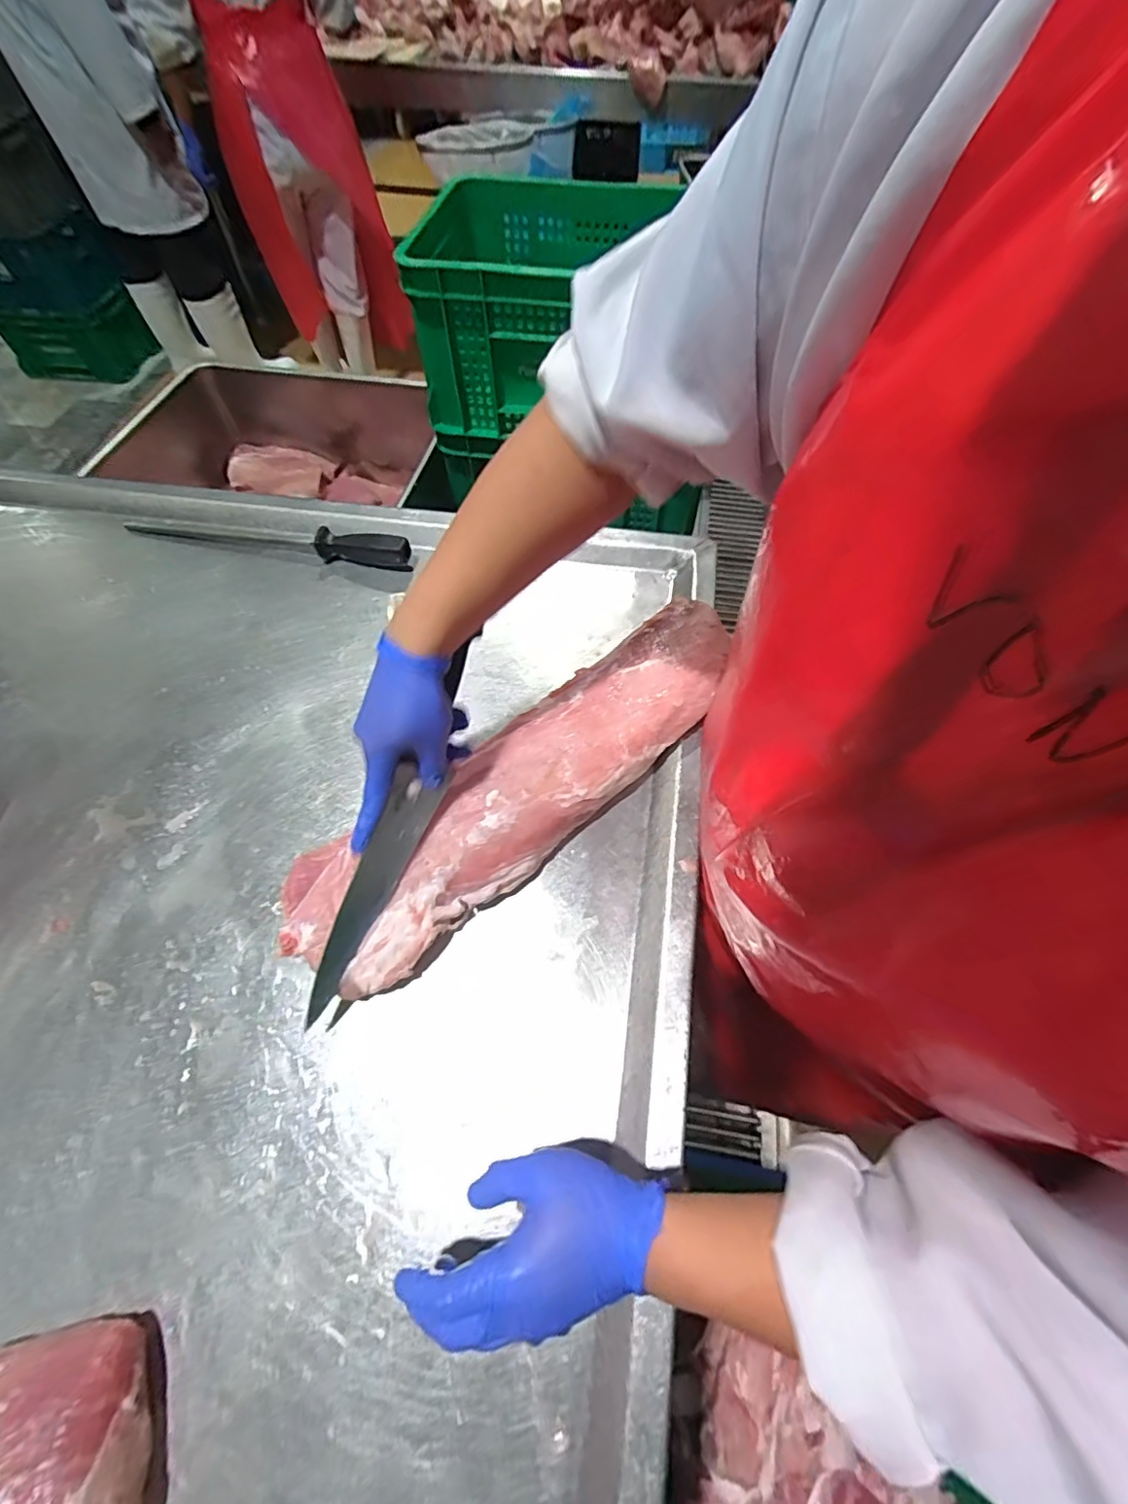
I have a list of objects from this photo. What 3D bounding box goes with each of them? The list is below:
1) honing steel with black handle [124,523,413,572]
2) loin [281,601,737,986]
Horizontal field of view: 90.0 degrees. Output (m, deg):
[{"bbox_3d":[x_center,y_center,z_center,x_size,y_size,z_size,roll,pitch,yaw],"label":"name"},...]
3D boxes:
[{"bbox_3d":[-0.395,-0.280,0.737,0.401,0.040,0.031,9,63,7],"label":"honing steel with black handle"},{"bbox_3d":[-0.034,0.024,0.547,0.477,0.082,0.134,-38,67,-17],"label":"loin"}]

